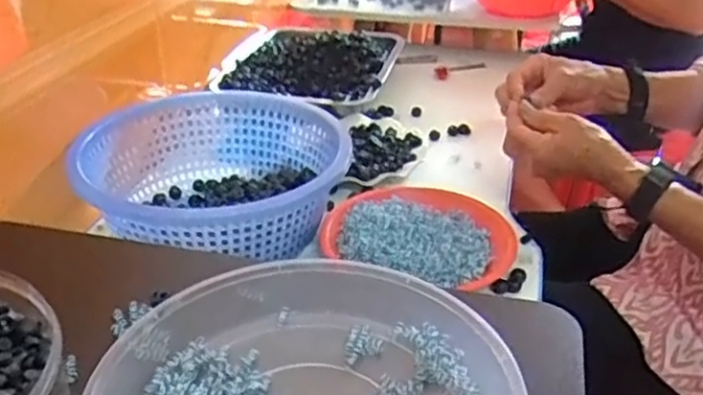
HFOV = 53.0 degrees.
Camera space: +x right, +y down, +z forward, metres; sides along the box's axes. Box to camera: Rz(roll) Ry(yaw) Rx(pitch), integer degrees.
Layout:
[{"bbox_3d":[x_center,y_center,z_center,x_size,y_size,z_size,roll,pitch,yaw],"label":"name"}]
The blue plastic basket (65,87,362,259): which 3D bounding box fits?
[{"bbox_3d":[-0.138,-0.017,0.746,0.255,0.098,0.264,6,29,9],"label":"blue plastic basket"}]

